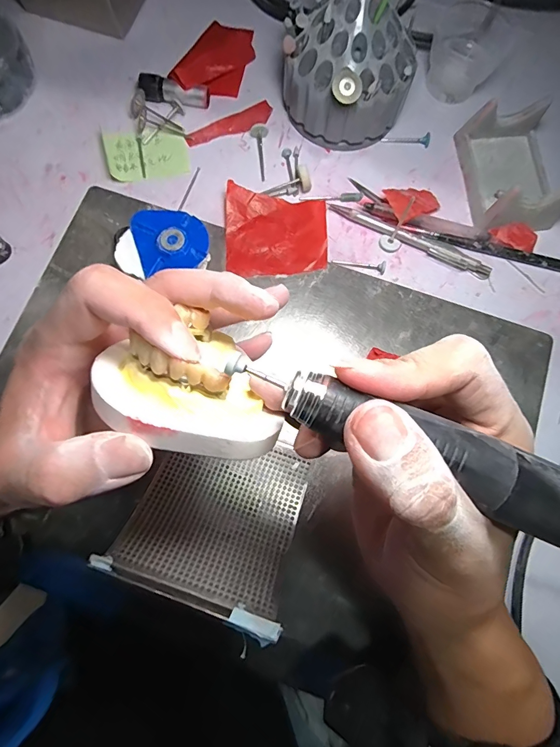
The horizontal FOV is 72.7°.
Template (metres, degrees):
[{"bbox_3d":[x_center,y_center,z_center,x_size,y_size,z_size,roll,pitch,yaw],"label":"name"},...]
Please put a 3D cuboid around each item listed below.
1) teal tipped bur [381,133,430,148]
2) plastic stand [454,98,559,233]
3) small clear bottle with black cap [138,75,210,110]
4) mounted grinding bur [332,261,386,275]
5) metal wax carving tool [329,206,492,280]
[{"bbox_3d":[0.112,-0.208,0.337,0.042,0.007,0.009,7,78,0],"label":"teal tipped bur"},{"bbox_3d":[0.194,-0.169,0.313,0.069,0.037,0.100,-3,78,-2],"label":"plastic stand"},{"bbox_3d":[-0.091,-0.245,0.332,0.058,0.019,0.014,5,78,0],"label":"small clear bottle with black cap"},{"bbox_3d":[0.064,-0.088,0.309,0.042,0.005,0.008,8,78,0],"label":"mounted grinding bur"},{"bbox_3d":[0.107,-0.111,0.312,0.138,0.010,0.013,24,78,4],"label":"metal wax carving tool"}]

